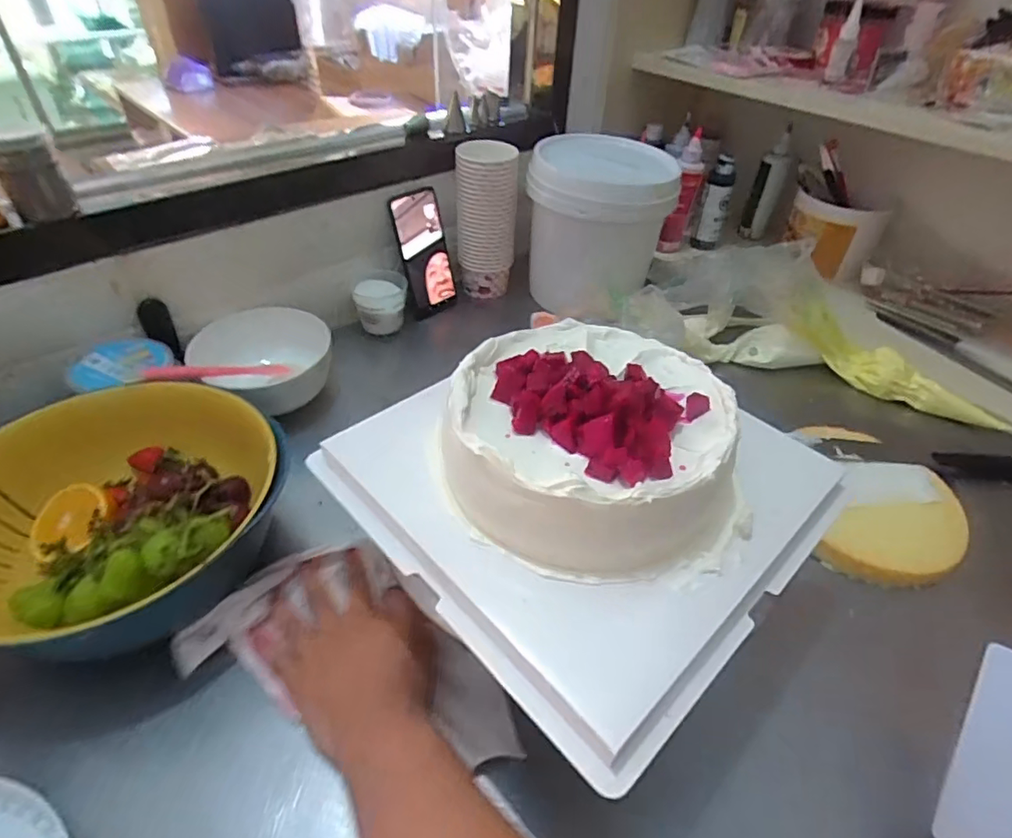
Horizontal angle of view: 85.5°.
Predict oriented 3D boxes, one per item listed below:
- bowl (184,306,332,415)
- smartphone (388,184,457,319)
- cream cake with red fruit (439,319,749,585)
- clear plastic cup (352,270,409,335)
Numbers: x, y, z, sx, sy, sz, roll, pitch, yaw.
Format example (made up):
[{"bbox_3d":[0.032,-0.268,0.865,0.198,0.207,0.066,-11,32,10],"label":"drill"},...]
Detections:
[{"bbox_3d":[-0.268,-0.067,0.630,0.142,0.062,0.150,26,46,23],"label":"bowl"},{"bbox_3d":[-0.116,-0.230,0.772,0.016,0.164,0.085,18,42,39],"label":"smartphone"},{"bbox_3d":[0.057,0.004,0.366,0.192,0.066,0.191,-2,42,-7],"label":"cream cake with red fruit"},{"bbox_3d":[-0.168,-0.158,0.749,0.067,0.062,0.071,2,42,-2],"label":"clear plastic cup"}]

